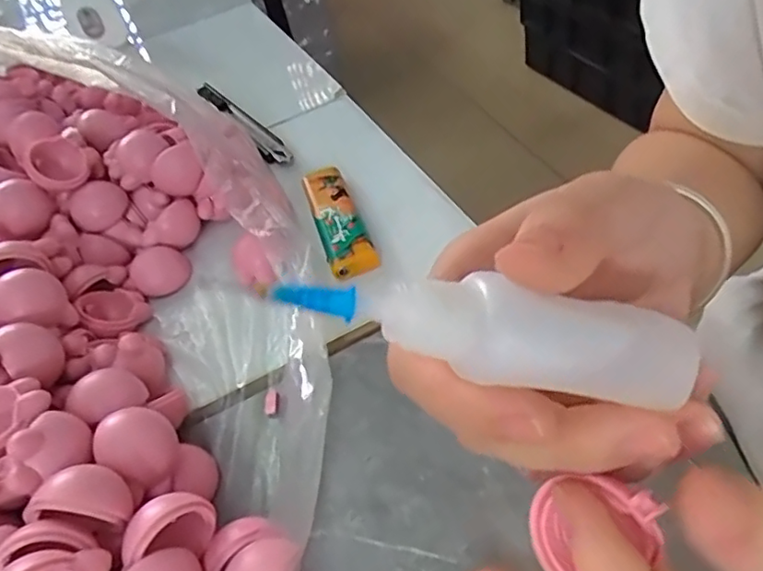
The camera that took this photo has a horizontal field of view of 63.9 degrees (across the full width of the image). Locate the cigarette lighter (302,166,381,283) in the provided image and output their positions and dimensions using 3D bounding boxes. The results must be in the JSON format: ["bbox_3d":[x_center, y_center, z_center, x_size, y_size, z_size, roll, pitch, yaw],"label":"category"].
[{"bbox_3d":[-0.023,-0.034,0.318,0.023,0.011,0.077,-21,46,-5],"label":"cigarette lighter"}]

